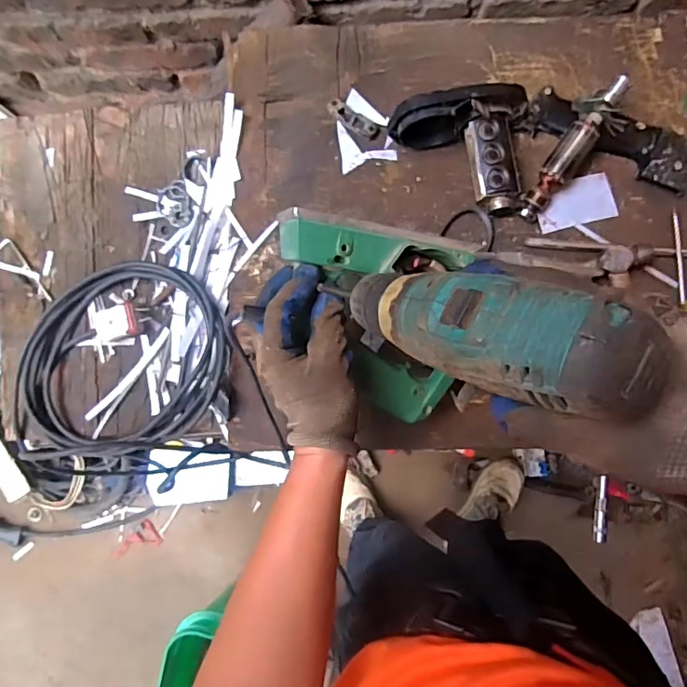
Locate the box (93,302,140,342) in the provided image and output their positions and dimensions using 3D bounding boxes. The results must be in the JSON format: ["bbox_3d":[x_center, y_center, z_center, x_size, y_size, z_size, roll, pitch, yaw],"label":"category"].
[{"bbox_3d":[-0.242,-0.021,0.555,0.049,0.020,0.035,-14,83,0],"label":"box"}]

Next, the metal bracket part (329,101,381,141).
[{"bbox_3d":[0.012,-0.247,0.578,0.062,0.009,0.018,33,85,5],"label":"metal bracket part"}]

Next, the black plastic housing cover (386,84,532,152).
[{"bbox_3d":[0.117,-0.231,0.533,0.138,0.074,0.024,-10,83,0],"label":"black plastic housing cover"}]

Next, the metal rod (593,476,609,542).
[{"bbox_3d":[0.254,0.163,0.514,0.011,0.009,0.063,7,83,2],"label":"metal rod"}]

